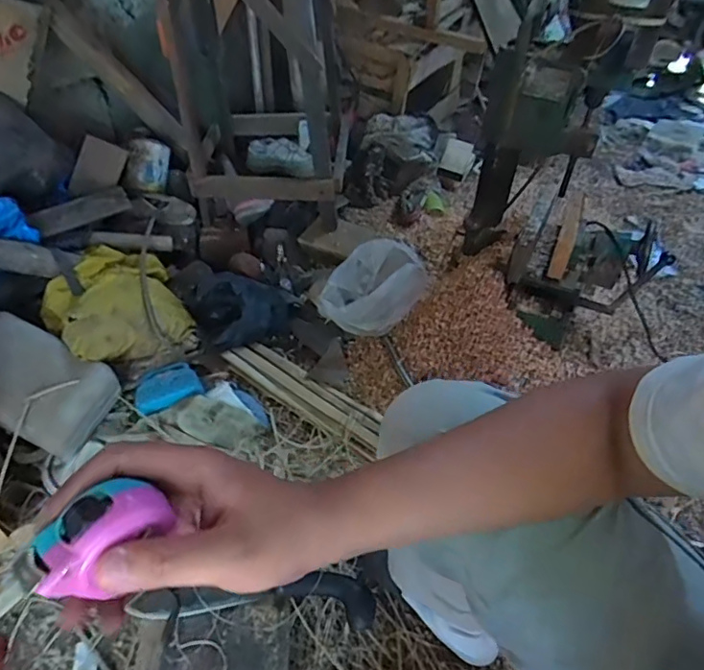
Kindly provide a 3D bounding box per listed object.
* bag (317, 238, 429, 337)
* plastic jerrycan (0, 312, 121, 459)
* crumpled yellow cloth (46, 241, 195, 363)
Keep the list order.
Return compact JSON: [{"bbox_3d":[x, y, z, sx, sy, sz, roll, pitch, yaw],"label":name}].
[{"bbox_3d":[0.055,-0.098,1.192,0.204,0.123,0.227,12,49,12],"label":"bag"},{"bbox_3d":[-0.597,0.092,0.996,0.276,0.144,0.167,16,50,16],"label":"plastic jerrycan"},{"bbox_3d":[-0.490,-0.068,1.119,0.251,0.167,0.272,-31,54,-24],"label":"crumpled yellow cloth"}]

